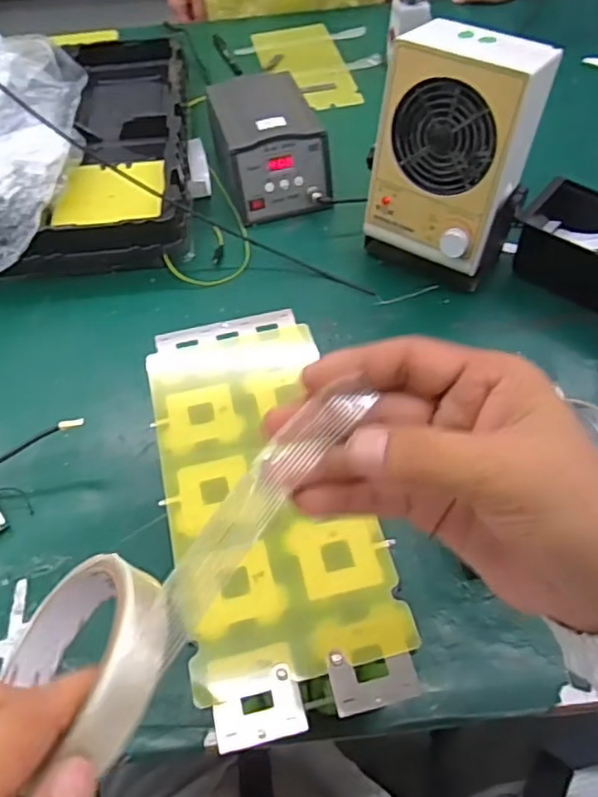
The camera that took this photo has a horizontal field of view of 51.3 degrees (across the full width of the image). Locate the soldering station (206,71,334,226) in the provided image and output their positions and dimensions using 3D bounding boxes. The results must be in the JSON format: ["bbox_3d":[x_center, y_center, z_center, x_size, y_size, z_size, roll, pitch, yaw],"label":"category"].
[{"bbox_3d":[-0.042,-0.353,0.850,0.129,0.093,0.211,-14,55,-8],"label":"soldering station"}]

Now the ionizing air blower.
[{"bbox_3d":[0.168,-0.252,0.676,0.155,0.236,0.120,30,61,22],"label":"ionizing air blower"}]

